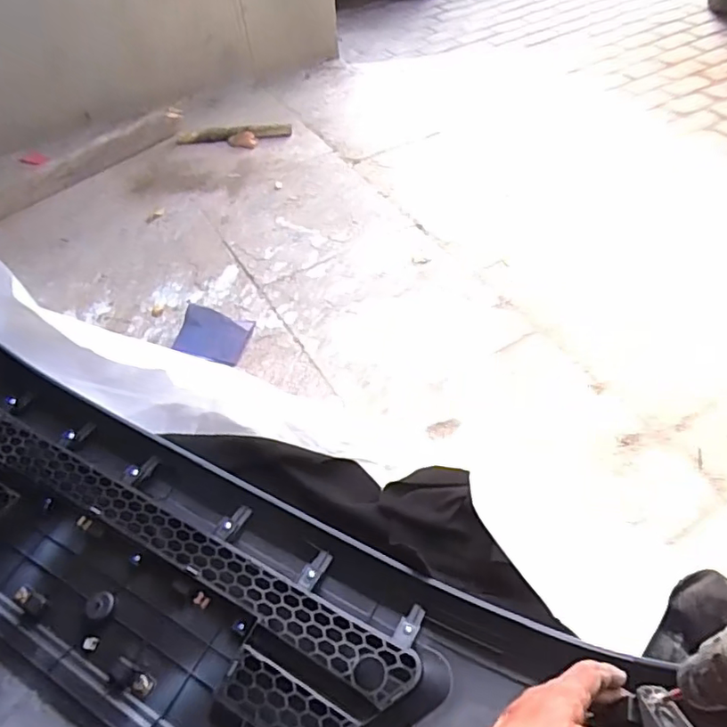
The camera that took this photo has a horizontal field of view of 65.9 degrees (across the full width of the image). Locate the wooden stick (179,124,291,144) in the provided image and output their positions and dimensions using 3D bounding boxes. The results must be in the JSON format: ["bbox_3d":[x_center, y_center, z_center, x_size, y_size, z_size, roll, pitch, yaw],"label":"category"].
[{"bbox_3d":[-0.352,-0.632,1.545,0.305,0.031,0.039,-4,48,-1],"label":"wooden stick"}]

